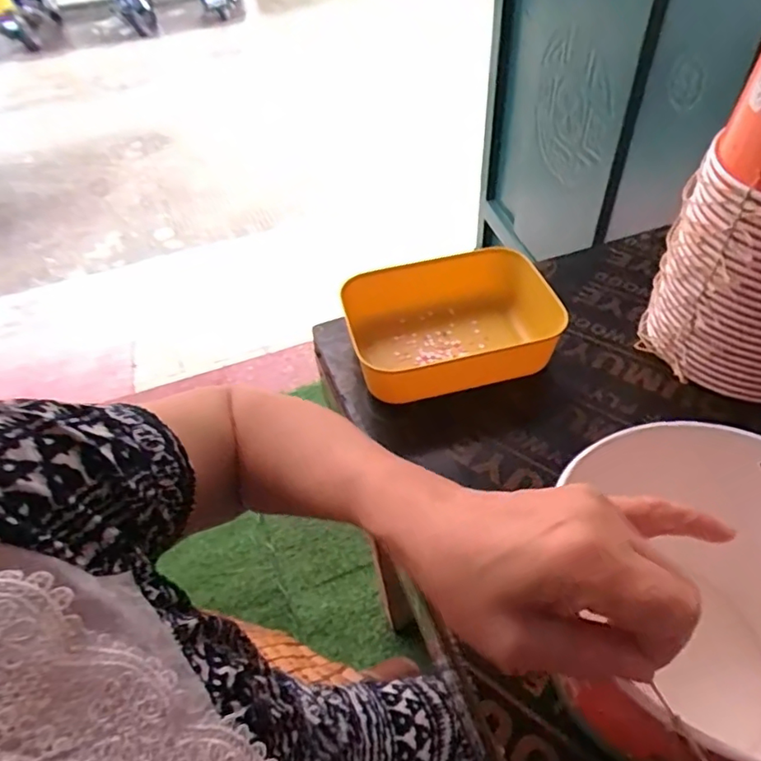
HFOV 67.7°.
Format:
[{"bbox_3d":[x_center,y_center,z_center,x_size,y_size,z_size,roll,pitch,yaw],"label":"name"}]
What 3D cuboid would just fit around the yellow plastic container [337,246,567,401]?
[{"bbox_3d":[0.069,-0.054,0.542,0.194,0.059,0.139,-11,47,-5],"label":"yellow plastic container"}]

